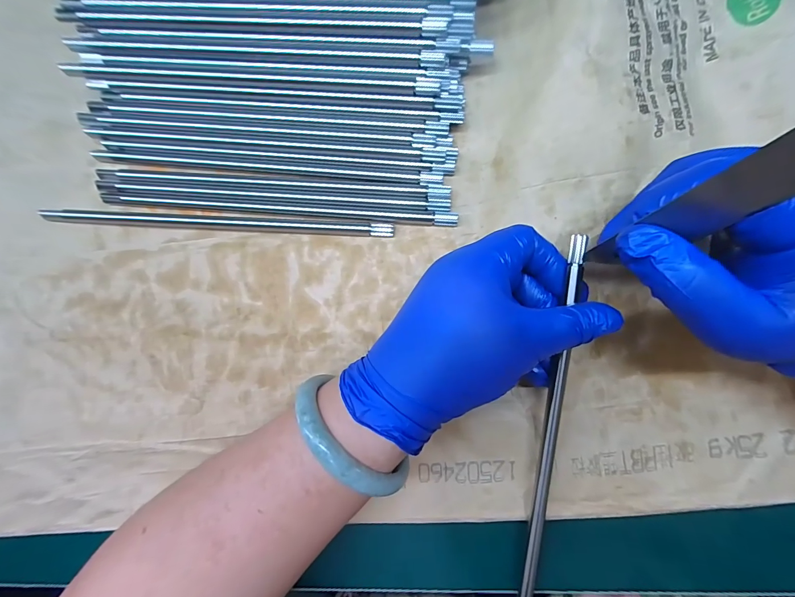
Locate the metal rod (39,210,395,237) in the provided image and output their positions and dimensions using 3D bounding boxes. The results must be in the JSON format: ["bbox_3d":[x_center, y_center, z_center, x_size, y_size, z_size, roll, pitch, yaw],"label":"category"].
[{"bbox_3d":[-0.118,-0.049,0.225,0.231,0.008,0.008,3,88,7],"label":"metal rod"}]

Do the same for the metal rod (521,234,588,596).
[{"bbox_3d":[0.079,0.076,0.183,0.007,0.004,0.214,5,98,7],"label":"metal rod"}]

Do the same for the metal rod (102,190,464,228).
[{"bbox_3d":[-0.080,-0.058,0.224,0.233,0.004,0.008,5,88,7],"label":"metal rod"}]

